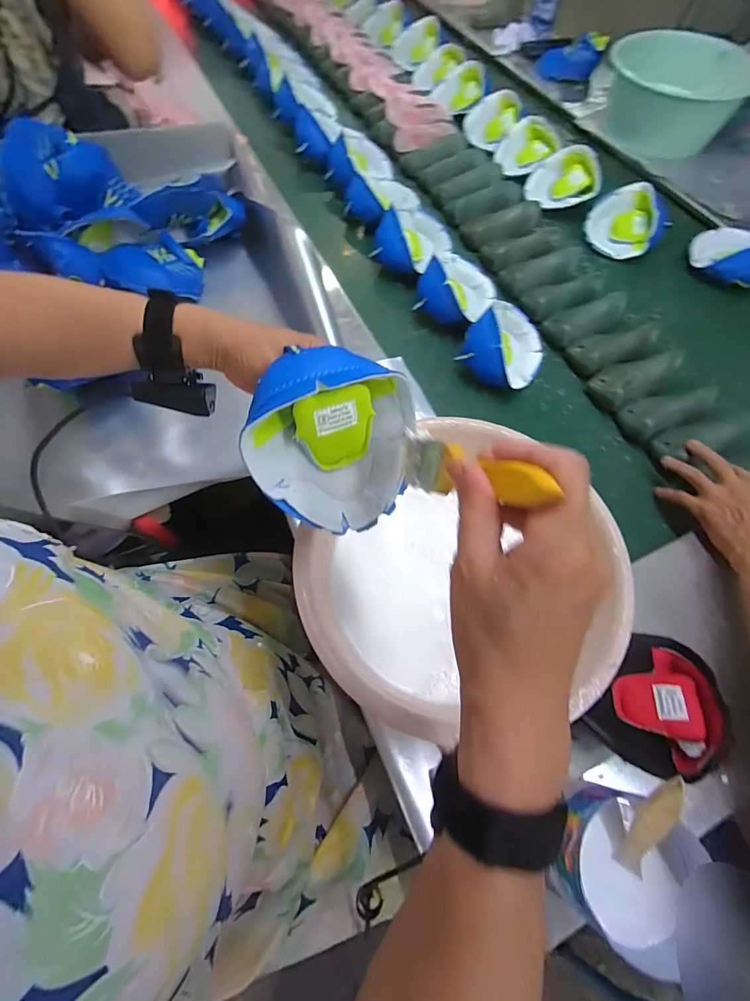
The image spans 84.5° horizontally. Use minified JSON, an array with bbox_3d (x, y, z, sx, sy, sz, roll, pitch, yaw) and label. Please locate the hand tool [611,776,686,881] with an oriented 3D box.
[{"bbox_3d":[0.218,0.257,0.327,0.016,0.019,0.097,16,111,7],"label":"hand tool"}]

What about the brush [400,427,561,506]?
[{"bbox_3d":[0.050,-0.017,0.250,0.019,0.153,0.033,-27,109,-13],"label":"brush"}]

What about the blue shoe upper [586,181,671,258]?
[{"bbox_3d":[0.492,-0.543,0.817,0.144,0.076,0.105,29,68,12],"label":"blue shoe upper"}]

